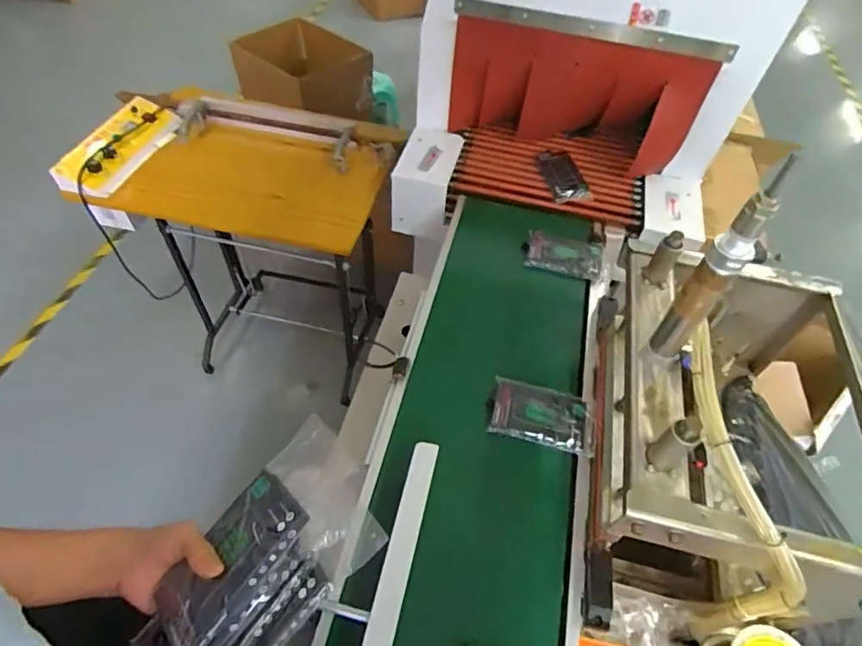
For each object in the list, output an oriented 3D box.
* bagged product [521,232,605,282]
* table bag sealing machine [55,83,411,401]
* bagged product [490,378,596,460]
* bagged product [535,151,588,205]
[{"bbox_3d":[0.252,-0.128,0.975,0.149,0.022,0.092,17,54,9],"label":"bagged product"},{"bbox_3d":[-0.456,-0.209,1.487,0.702,0.744,0.470,9,53,3],"label":"table bag sealing machine"},{"bbox_3d":[0.166,0.142,0.763,0.159,0.026,0.097,9,53,4],"label":"bagged product"},{"bbox_3d":[0.294,-0.329,1.140,0.080,0.017,0.153,-17,63,3],"label":"bagged product"}]

